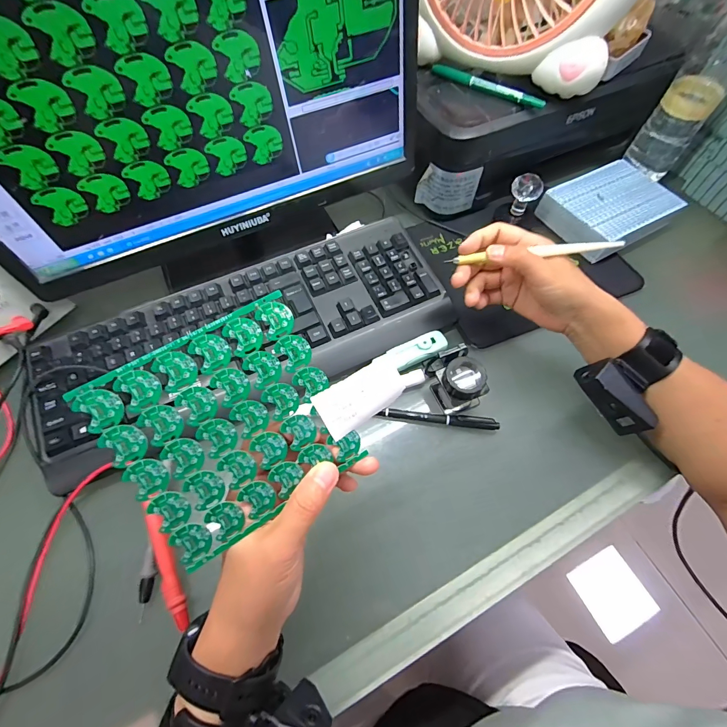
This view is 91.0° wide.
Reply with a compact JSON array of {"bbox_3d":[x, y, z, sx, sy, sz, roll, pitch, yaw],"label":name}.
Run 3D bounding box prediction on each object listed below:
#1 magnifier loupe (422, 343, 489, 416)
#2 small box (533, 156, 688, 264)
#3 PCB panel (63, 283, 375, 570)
[{"bbox_3d":[0.092,0.013,0.351,0.047,0.044,0.058,-26,65,-12],"label":"magnifier loupe"},{"bbox_3d":[0.331,-0.209,0.476,0.150,0.034,0.119,-31,66,-15],"label":"small box"},{"bbox_3d":[-0.074,0.037,0.207,0.117,0.004,0.114,-30,102,-15],"label":"PCB panel"}]

